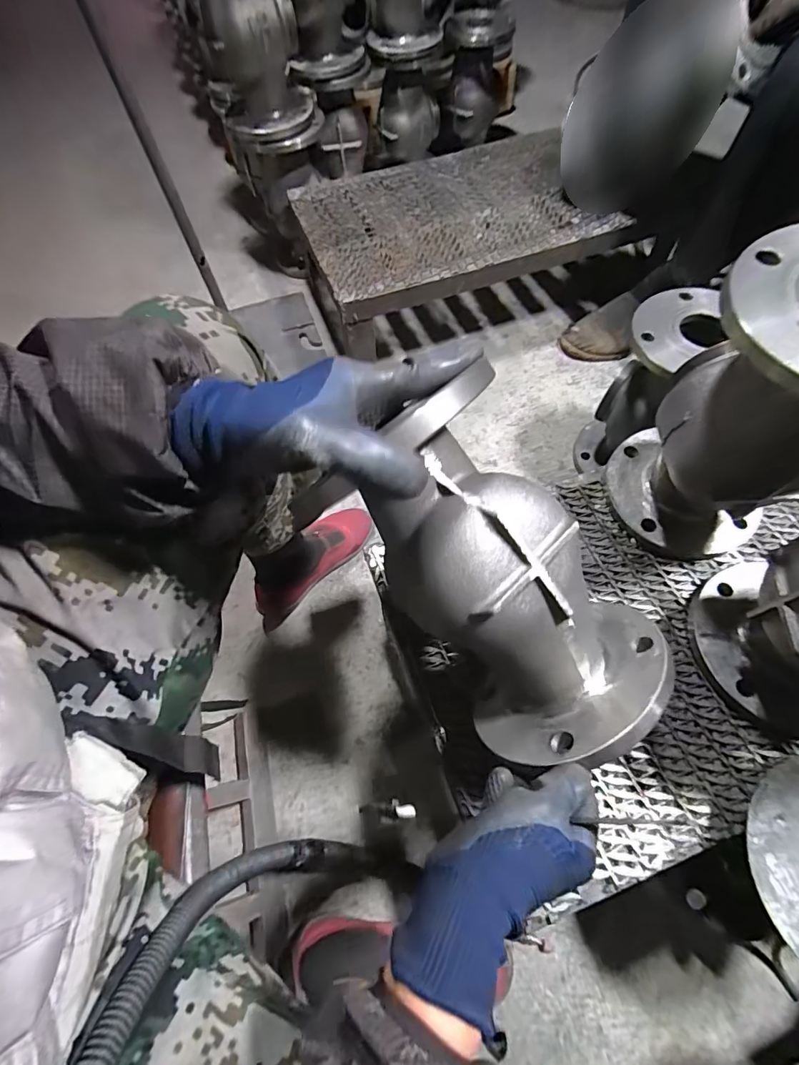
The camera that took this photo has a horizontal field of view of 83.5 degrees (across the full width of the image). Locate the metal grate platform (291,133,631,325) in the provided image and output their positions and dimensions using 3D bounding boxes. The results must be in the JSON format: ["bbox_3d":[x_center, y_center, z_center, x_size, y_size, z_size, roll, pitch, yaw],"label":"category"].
[{"bbox_3d":[0.107,-0.604,0.865,0.561,0.060,0.379,-19,64,-6],"label":"metal grate platform"}]

